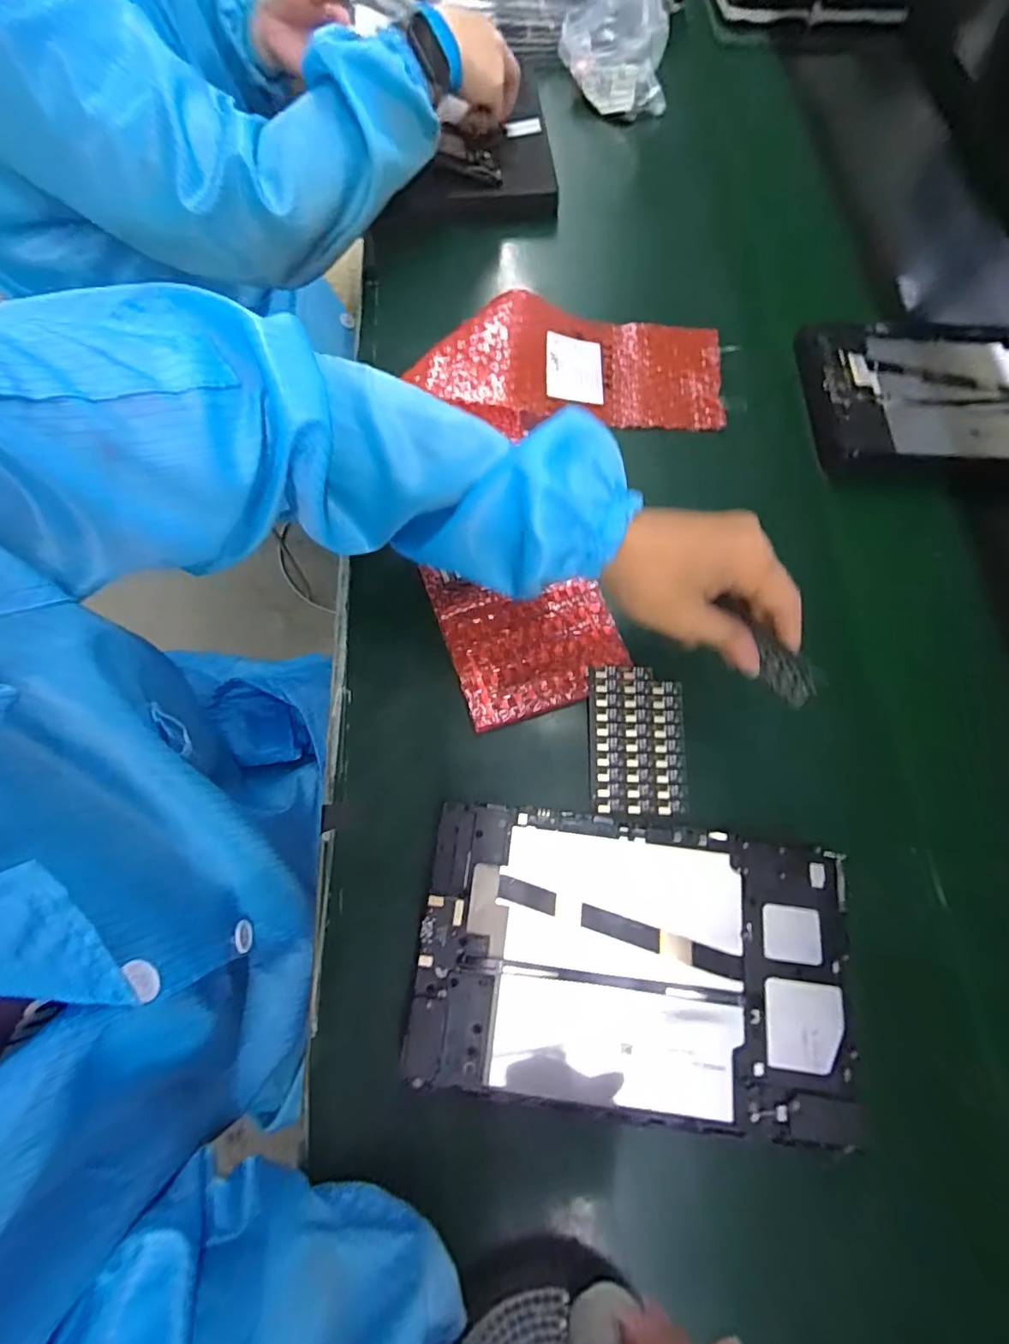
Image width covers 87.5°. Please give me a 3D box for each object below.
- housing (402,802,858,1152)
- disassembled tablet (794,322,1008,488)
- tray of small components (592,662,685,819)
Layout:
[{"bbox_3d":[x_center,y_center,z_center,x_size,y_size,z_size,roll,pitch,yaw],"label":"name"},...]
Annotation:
[{"bbox_3d":[0.072,0.162,0.297,0.235,0.014,0.143,7,70,2],"label":"housing"},{"bbox_3d":[0.382,-0.233,0.453,0.250,0.024,0.157,-1,71,-2],"label":"disassembled tablet"},{"bbox_3d":[0.090,0.046,0.359,0.064,0.009,0.098,1,70,-1],"label":"tray of small components"}]

